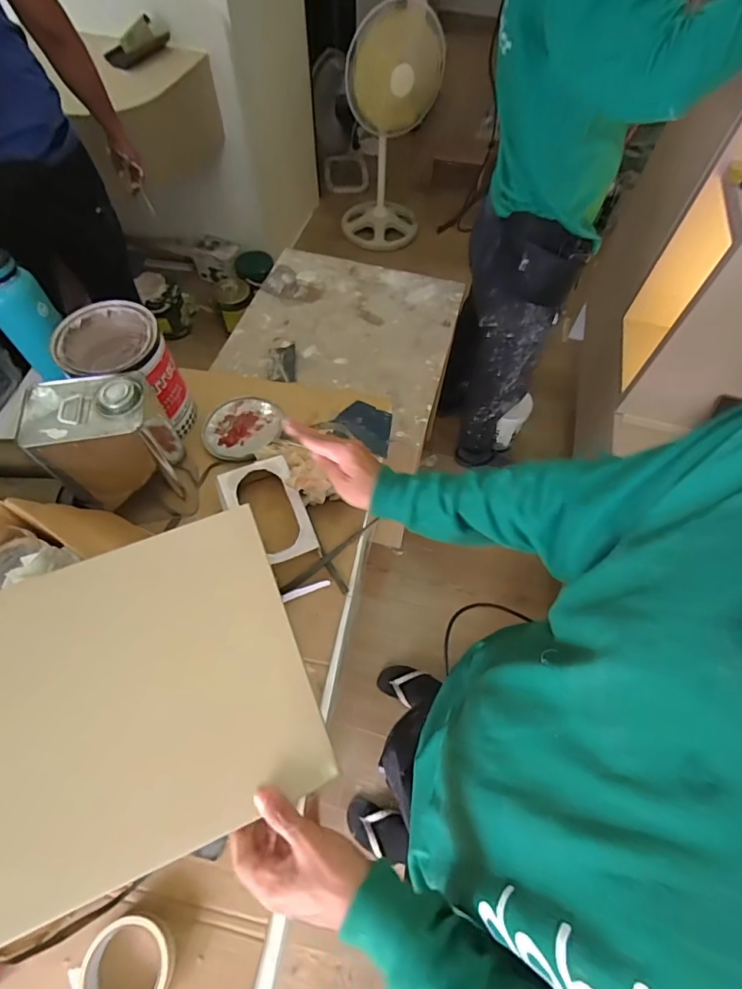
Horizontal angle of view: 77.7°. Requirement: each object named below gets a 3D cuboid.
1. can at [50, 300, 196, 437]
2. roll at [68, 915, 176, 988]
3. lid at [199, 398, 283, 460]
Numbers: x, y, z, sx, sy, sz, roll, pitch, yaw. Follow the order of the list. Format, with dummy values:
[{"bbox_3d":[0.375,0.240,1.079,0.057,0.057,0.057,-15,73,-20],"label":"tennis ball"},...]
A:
[{"bbox_3d":[-0.416,-0.202,0.800,0.151,0.200,0.157,1,61,-2],"label":"can"},{"bbox_3d":[-0.271,0.528,0.509,0.093,0.022,0.094,1,61,-2],"label":"roll"},{"bbox_3d":[-0.241,-0.129,0.880,0.143,0.019,0.152,-2,58,3],"label":"lid"}]

